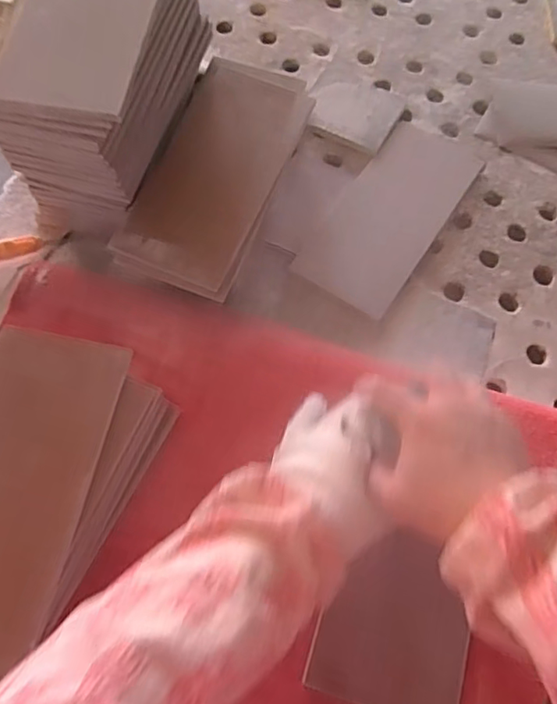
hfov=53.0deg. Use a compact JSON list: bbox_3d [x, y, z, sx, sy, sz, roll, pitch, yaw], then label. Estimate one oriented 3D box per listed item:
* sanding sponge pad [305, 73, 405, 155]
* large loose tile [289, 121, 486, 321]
[{"bbox_3d":[0.101,-0.319,0.735,0.111,0.009,0.107,25,73,4],"label":"sanding sponge pad"},{"bbox_3d":[0.141,-0.173,0.692,0.122,0.007,0.277,33,70,11],"label":"large loose tile"}]

